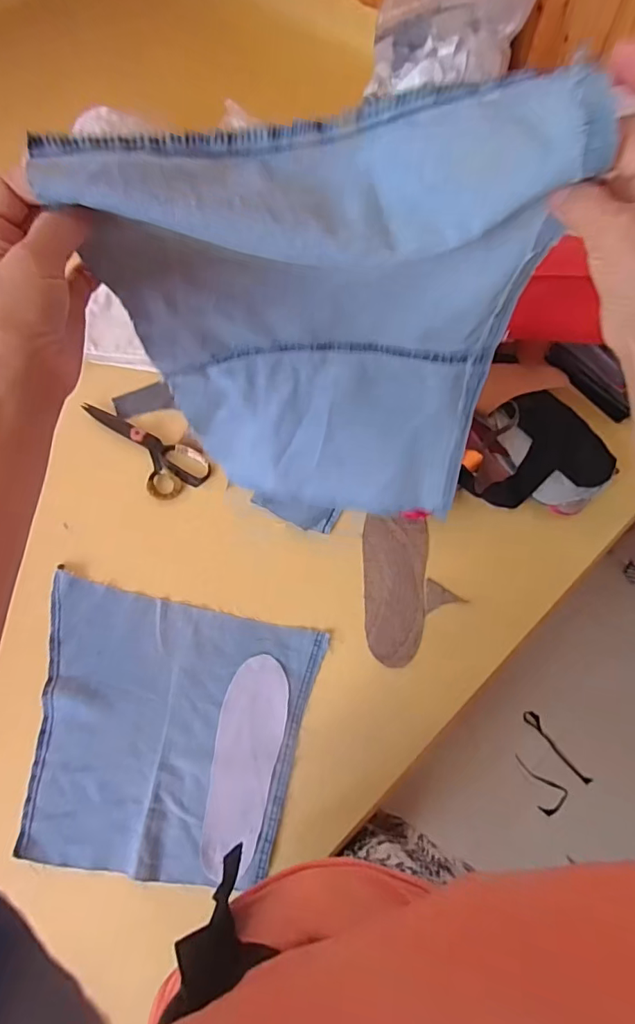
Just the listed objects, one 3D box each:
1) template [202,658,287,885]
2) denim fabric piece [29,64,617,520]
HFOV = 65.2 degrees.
[{"bbox_3d":[-0.084,0.283,0.569,0.074,0.005,0.221,9,68,6],"label":"template"},{"bbox_3d":[0.009,-0.116,0.425,0.275,0.391,0.074,1,66,2],"label":"denim fabric piece"}]

